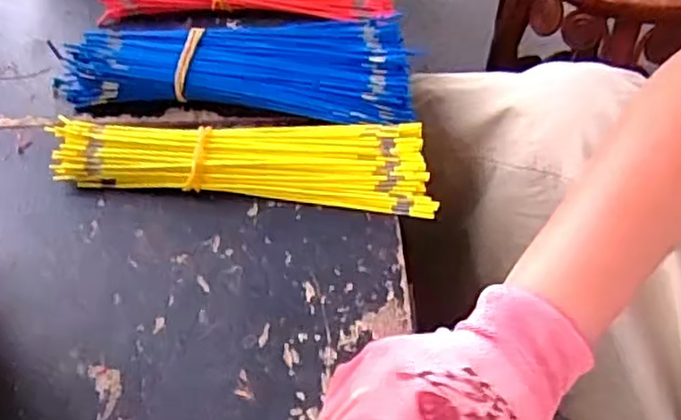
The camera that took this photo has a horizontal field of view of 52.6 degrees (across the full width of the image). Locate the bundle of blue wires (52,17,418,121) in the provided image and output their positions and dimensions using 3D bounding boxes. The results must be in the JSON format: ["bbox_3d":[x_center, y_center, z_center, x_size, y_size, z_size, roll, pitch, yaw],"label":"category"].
[{"bbox_3d":[-0.072,-0.109,0.505,0.248,0.035,0.094,5,51,4],"label":"bundle of blue wires"}]

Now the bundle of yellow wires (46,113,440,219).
[{"bbox_3d":[-0.062,-0.037,0.455,0.241,0.023,0.065,6,51,5],"label":"bundle of yellow wires"}]

